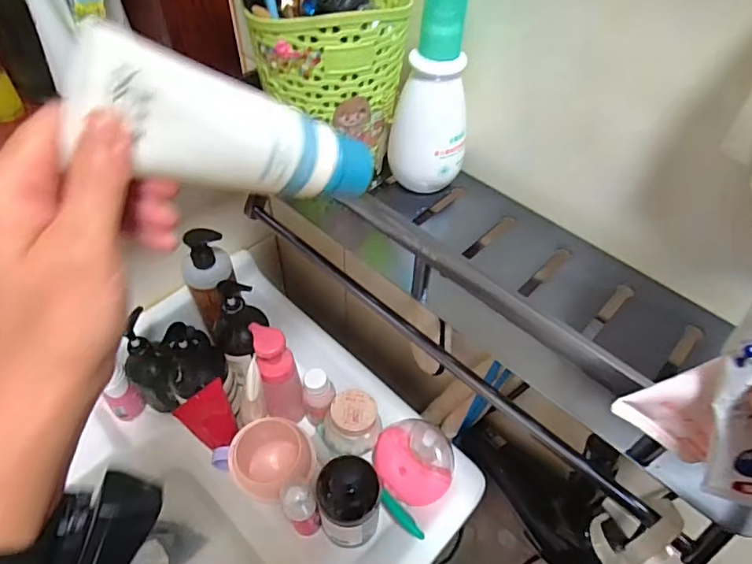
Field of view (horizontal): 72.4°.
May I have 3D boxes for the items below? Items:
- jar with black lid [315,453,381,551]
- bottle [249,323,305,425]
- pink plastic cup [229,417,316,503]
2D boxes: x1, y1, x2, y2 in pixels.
[{"bbox_3d":[-0.028,0.247,0.573,0.065,0.140,0.069,2,51,-2],"label":"jar with black lid"},{"bbox_3d":[-0.122,0.120,0.651,0.053,0.167,0.049,-5,52,-7],"label":"bottle"},{"bbox_3d":[-0.128,0.213,0.641,0.094,0.094,0.084,-15,52,-11],"label":"pink plastic cup"}]

